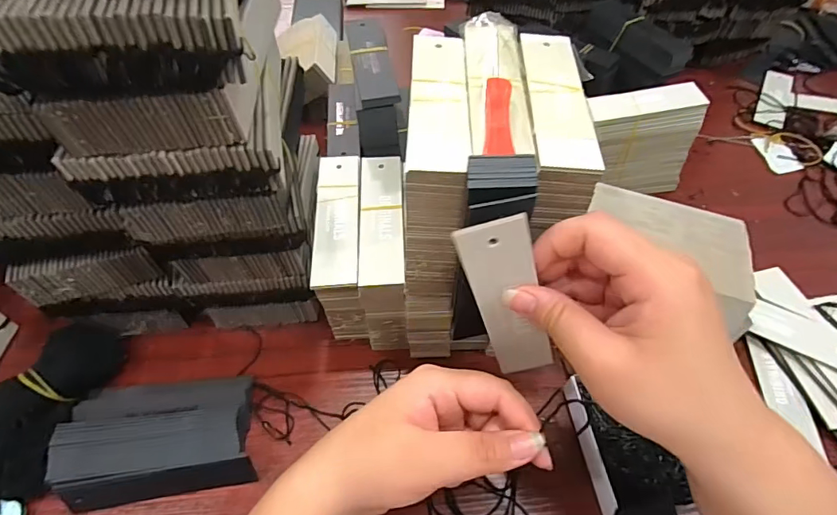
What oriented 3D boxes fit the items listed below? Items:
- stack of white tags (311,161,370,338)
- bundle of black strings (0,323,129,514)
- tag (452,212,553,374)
[{"bbox_3d":[-0.061,-0.002,0.393,0.033,0.104,0.126,-4,54,-2],"label":"stack of white tags"},{"bbox_3d":[-0.274,0.110,0.342,0.063,0.043,0.135,21,57,15],"label":"bundle of black strings"},{"bbox_3d":[0.048,0.026,0.243,0.032,0.126,0.004,-16,45,8],"label":"tag"}]

